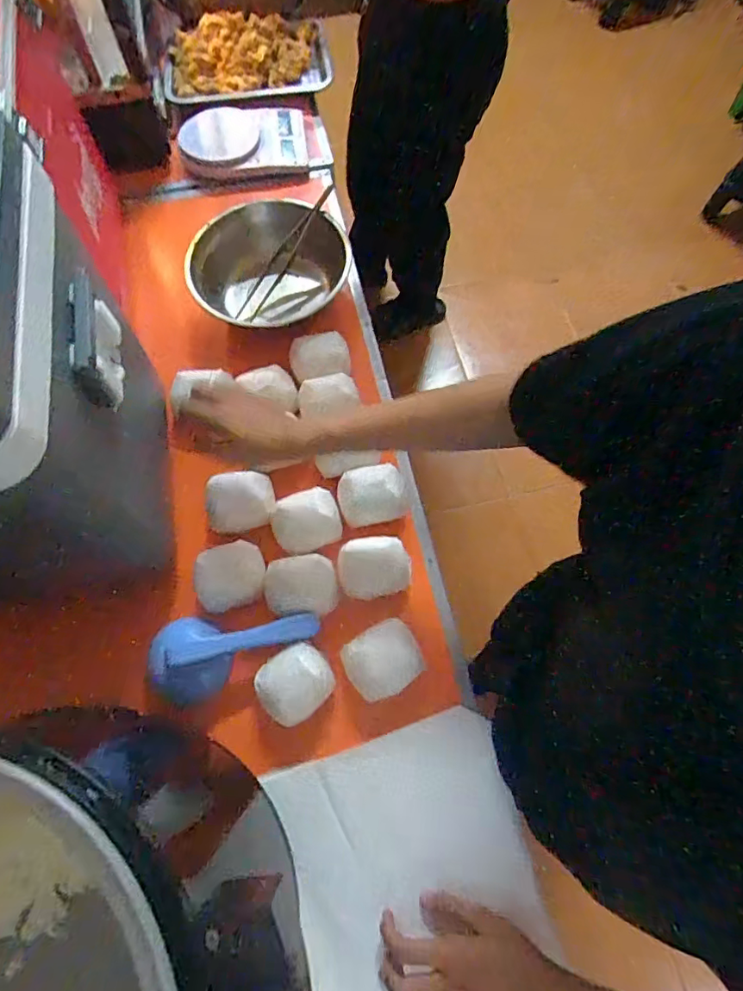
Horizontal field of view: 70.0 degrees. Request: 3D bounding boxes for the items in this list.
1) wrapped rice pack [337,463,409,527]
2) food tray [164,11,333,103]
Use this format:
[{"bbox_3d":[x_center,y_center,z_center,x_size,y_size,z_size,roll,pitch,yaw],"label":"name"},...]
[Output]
[{"bbox_3d":[-0.001,-0.002,0.656,0.080,0.017,0.071,-10,68,-4],"label":"wrapped rice pack"},{"bbox_3d":[-0.229,-0.807,0.961,0.291,0.053,0.176,-7,68,-2],"label":"food tray"}]

